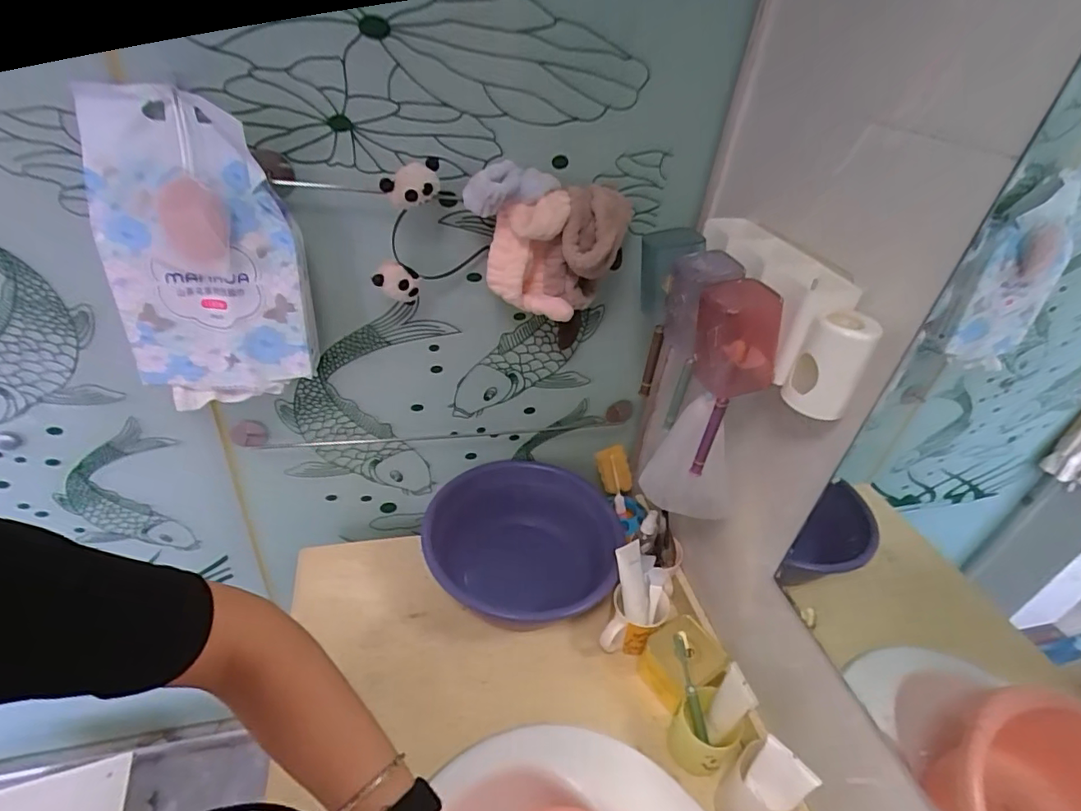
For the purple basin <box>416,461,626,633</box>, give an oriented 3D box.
[{"bbox_3d":[-0.033,0.220,0.929,0.340,0.130,0.260,20,37,17],"label":"purple basin"}]

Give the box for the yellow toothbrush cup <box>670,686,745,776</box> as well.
[{"bbox_3d":[0.212,0.423,0.702,0.065,0.096,0.080,-14,41,-28],"label":"yellow toothbrush cup"}]

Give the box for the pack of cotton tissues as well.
[{"bbox_3d":[-0.397,-0.170,0.649,0.207,0.330,0.085,-1,36,-12],"label":"pack of cotton tissues"}]

